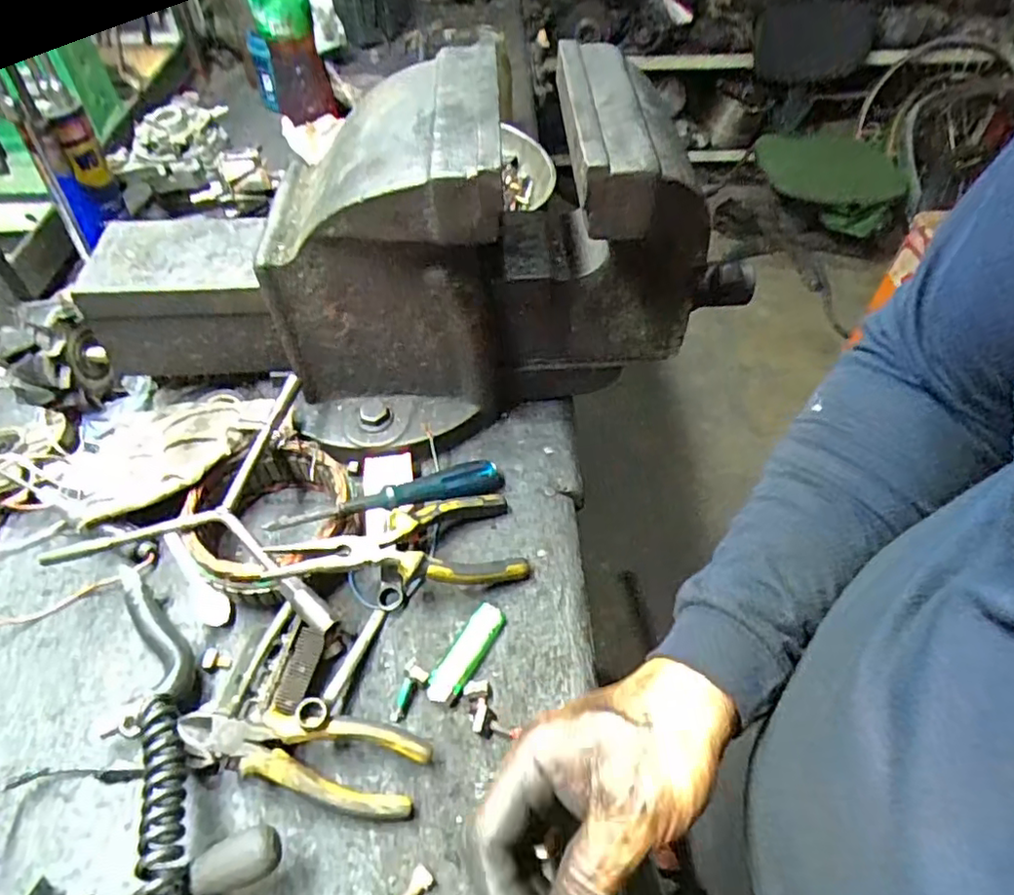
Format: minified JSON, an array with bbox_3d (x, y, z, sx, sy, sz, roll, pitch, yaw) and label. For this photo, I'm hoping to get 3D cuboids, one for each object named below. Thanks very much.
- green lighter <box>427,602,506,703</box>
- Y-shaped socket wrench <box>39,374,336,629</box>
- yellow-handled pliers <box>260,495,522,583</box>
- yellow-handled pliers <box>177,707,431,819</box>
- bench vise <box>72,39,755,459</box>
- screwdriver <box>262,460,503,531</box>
[{"bbox_3d":[-0.030,0.155,0.483,0.023,0.009,0.082,27,56,21],"label":"green lighter"},{"bbox_3d":[-0.245,0.060,0.485,0.199,0.055,0.218,-13,52,-10],"label":"Y-shaped socket wrench"},{"bbox_3d":[-0.077,0.078,0.487,0.186,0.023,0.071,-3,48,-27],"label":"yellow-handled pliers"},{"bbox_3d":[-0.130,0.195,0.410,0.152,0.011,0.052,17,68,-5],"label":"yellow-handled pliers"},{"bbox_3d":[-0.062,-0.152,0.542,0.566,0.248,0.187,-11,52,-9],"label":"bench vise"},{"bbox_3d":[-0.087,0.039,0.510,0.202,0.020,0.024,-12,50,-31],"label":"screwdriver"}]

